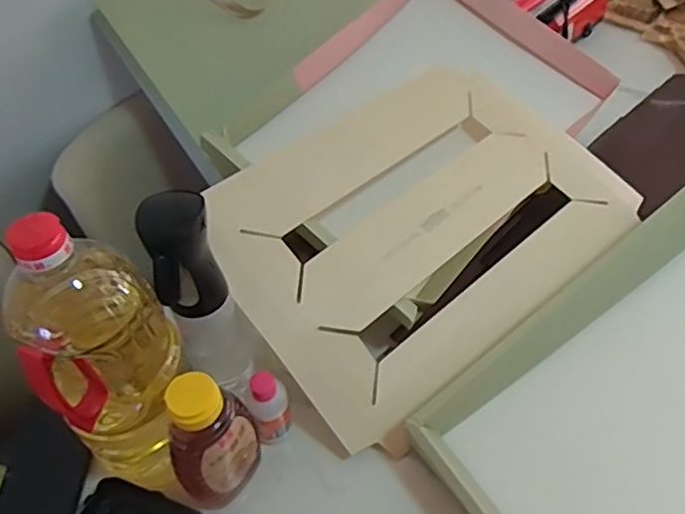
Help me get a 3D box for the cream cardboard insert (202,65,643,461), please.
[{"bbox_3d":[0.085,-0.035,0.645,0.426,0.053,0.293,-39,80,-21],"label":"cream cardboard insert"}]

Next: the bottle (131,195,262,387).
[{"bbox_3d":[-0.121,0.045,0.536,0.061,0.228,0.058,-21,52,-14],"label":"bottle"}]

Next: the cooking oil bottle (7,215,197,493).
[{"bbox_3d":[-0.179,0.081,0.474,0.103,0.265,0.101,-29,54,-20],"label":"cooking oil bottle"}]

